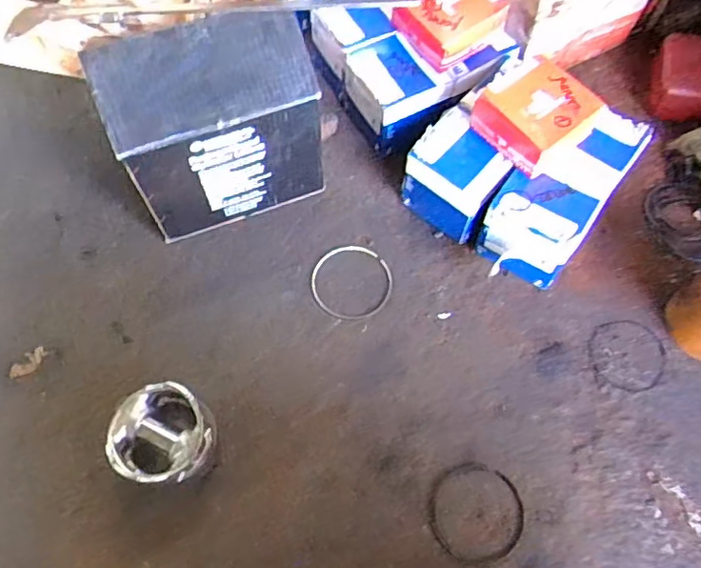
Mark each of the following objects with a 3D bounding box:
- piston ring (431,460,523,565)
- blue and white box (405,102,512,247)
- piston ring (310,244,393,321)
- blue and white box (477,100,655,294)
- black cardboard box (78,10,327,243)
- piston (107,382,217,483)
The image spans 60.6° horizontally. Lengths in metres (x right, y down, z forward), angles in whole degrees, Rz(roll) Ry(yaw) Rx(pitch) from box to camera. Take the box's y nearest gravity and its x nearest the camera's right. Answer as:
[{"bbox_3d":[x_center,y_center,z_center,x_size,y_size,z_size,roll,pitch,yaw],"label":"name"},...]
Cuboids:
[{"bbox_3d":[0.131,0.236,0.622,0.098,0.007,0.098,0,63,0],"label":"piston ring"},{"bbox_3d":[0.129,-0.126,0.734,0.095,0.100,0.116,-41,73,-17],"label":"blue and white box"},{"bbox_3d":[0.001,-0.001,0.734,0.098,0.009,0.099,-3,63,5],"label":"piston ring"},{"bbox_3d":[0.246,-0.107,0.711,0.107,0.105,0.228,35,69,13],"label":"blue and white box"},{"bbox_3d":[-0.148,-0.172,0.686,0.214,0.232,0.102,-19,68,-10],"label":"black cardboard box"},{"bbox_3d":[-0.191,0.156,0.617,0.093,0.083,0.092,1,66,-1],"label":"piston"}]

